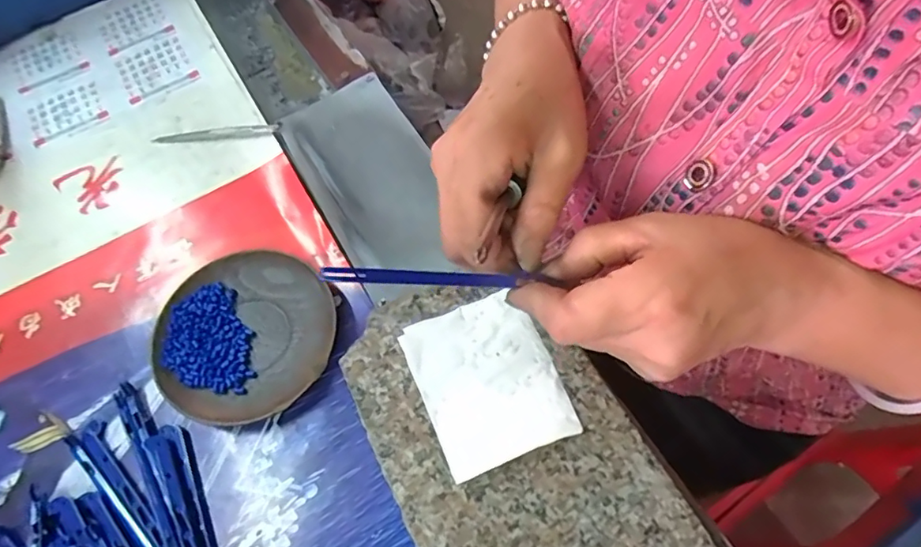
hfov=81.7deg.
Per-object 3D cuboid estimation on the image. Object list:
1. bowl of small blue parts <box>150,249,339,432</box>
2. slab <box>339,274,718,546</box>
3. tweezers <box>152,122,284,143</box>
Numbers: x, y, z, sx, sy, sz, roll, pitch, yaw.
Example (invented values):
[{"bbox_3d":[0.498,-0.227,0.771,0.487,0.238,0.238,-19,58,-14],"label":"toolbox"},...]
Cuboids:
[{"bbox_3d":[-0.139,0.040,0.346,0.113,0.019,0.112,-2,63,3],"label":"bowl of small blue parts"},{"bbox_3d":[0.033,0.110,0.297,0.131,0.025,0.237,-27,65,-9],"label":"slab"},{"bbox_3d":[-0.196,-0.111,0.428,0.104,0.007,0.012,-3,63,3],"label":"tweezers"}]

